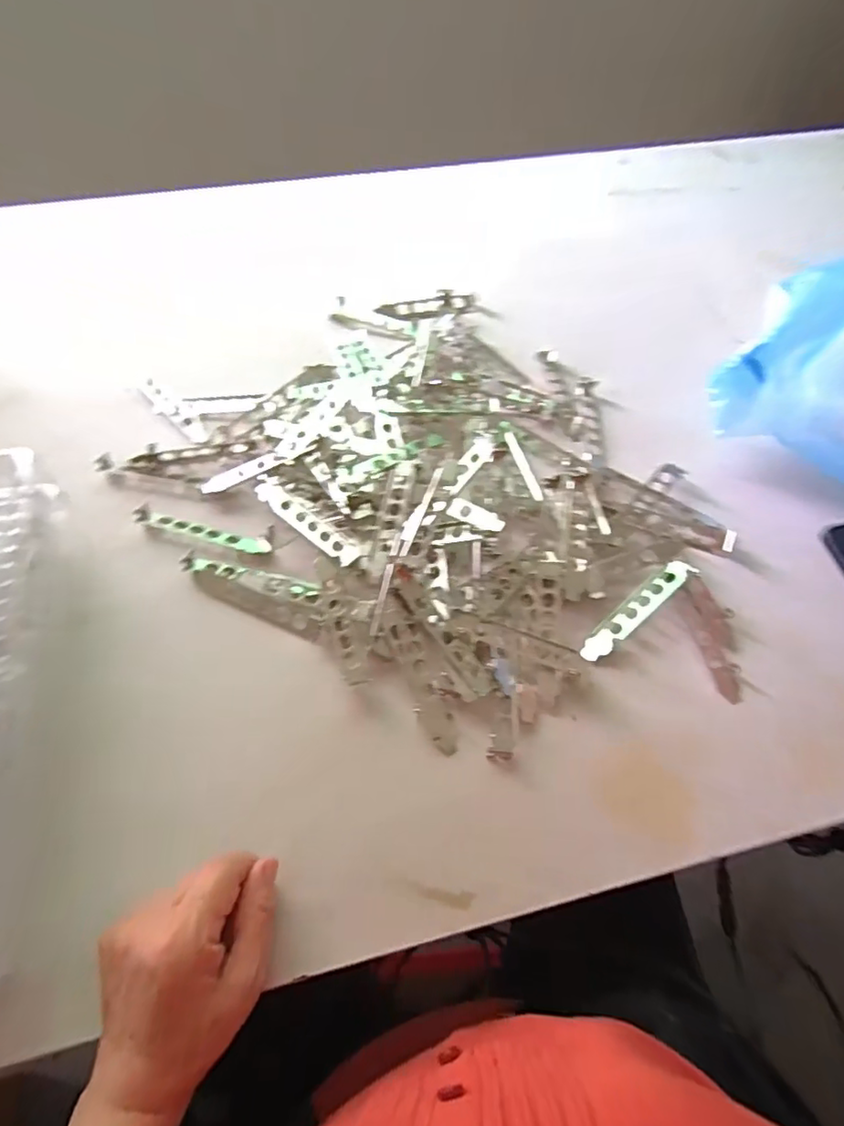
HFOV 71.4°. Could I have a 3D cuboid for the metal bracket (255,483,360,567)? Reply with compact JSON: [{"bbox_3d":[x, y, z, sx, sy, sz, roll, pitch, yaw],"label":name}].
[{"bbox_3d":[-0.101,-0.035,0.512,0.117,0.018,0.023,38,65,17],"label":"metal bracket"}]

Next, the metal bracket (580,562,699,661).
[{"bbox_3d":[0.177,0.039,0.487,0.117,0.014,0.021,-39,69,-8],"label":"metal bracket"}]

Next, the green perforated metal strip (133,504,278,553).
[{"bbox_3d":[-0.191,-0.033,0.511,0.129,0.023,0.018,14,61,5],"label":"green perforated metal strip"}]

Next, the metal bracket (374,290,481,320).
[{"bbox_3d":[0.009,-0.297,0.673,0.119,0.023,0.029,-12,62,-10],"label":"metal bracket"}]

